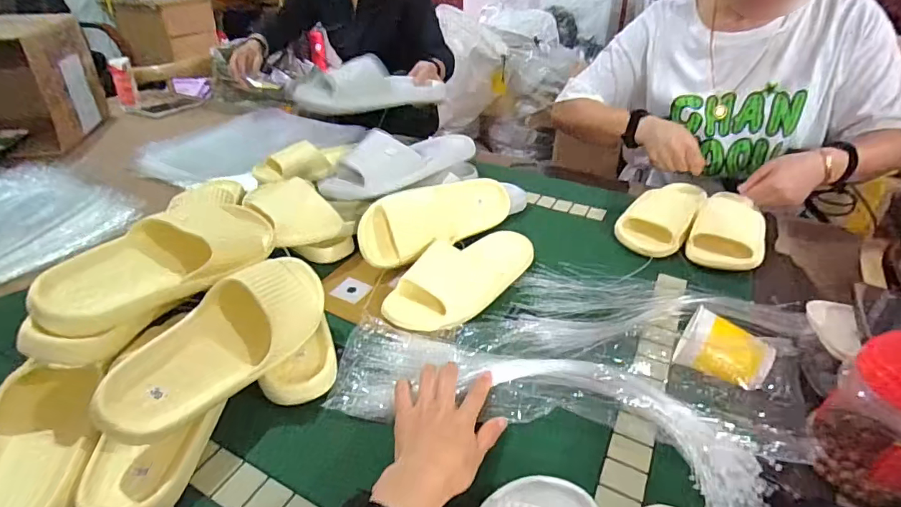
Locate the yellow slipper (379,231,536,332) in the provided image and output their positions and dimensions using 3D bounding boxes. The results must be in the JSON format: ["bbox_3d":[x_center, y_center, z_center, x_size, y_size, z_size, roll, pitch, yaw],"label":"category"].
[{"bbox_3d":[0.024,0.022,0.656,0.239,0.056,0.100,-29,43,-36],"label":"yellow slipper"}]

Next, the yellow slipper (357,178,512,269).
[{"bbox_3d":[-0.018,-0.047,0.731,0.242,0.112,0.067,-20,3,-25],"label":"yellow slipper"}]

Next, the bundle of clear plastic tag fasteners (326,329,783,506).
[{"bbox_3d":[0.080,0.153,0.490,0.421,0.039,0.129,11,35,19],"label":"bundle of clear plastic tag fasteners"}]

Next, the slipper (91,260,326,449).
[{"bbox_3d":[-0.219,0.084,0.489,0.074,0.103,0.252,-25,13,42],"label":"slipper"}]

